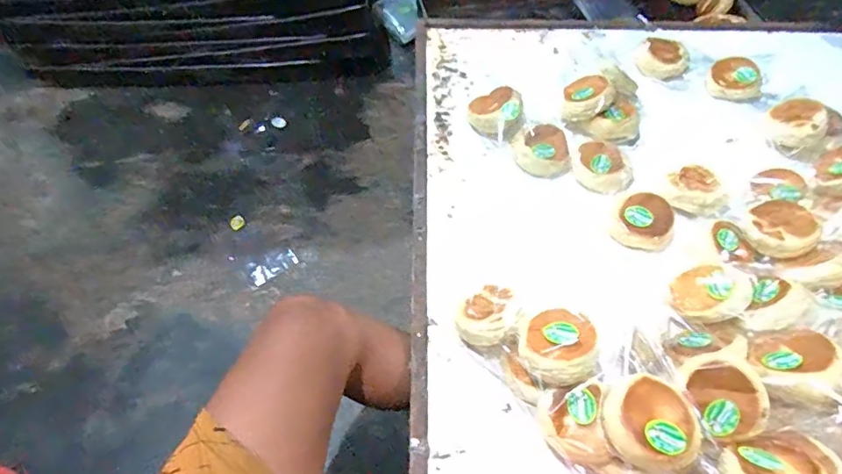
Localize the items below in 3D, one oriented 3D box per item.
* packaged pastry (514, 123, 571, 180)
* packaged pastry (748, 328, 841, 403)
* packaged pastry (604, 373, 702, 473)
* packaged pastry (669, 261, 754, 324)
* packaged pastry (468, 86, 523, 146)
[{"bbox_3d":[0.191,-0.134,0.803,0.091,0.039,0.079,6,55,4],"label":"packaged pastry"},{"bbox_3d":[0.423,0.145,0.577,0.084,0.038,0.084,-20,31,13],"label":"packaged pastry"},{"bbox_3d":[0.234,0.188,0.521,0.087,0.032,0.083,0,55,0],"label":"packaged pastry"},{"bbox_3d":[0.365,0.072,0.649,0.086,0.028,0.077,-18,47,44],"label":"packaged pastry"},{"bbox_3d":[0.123,-0.200,0.836,0.078,0.060,0.098,-35,62,-22],"label":"packaged pastry"}]

